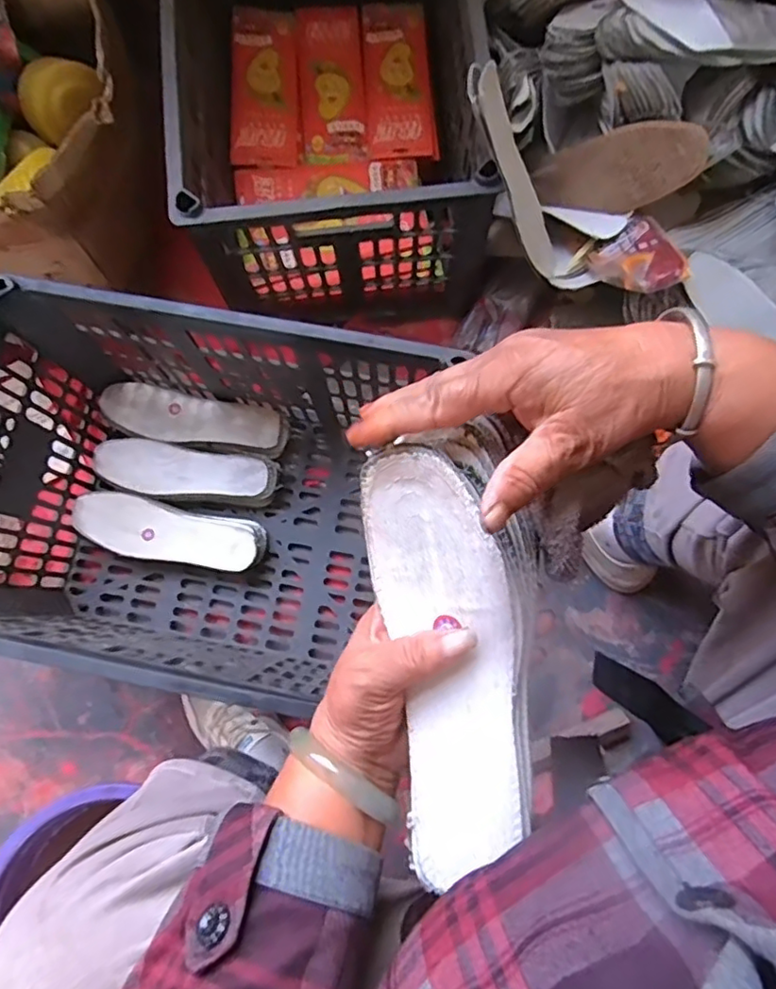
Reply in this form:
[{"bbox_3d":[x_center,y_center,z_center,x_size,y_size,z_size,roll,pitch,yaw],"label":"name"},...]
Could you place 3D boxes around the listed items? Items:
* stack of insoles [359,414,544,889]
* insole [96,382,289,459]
[{"bbox_3d":[0.039,0.082,0.308,0.083,0.030,0.225,-7,95,0],"label":"stack of insoles"},{"bbox_3d":[-0.252,-0.095,0.783,0.233,0.034,0.065,9,80,3],"label":"insole"}]

